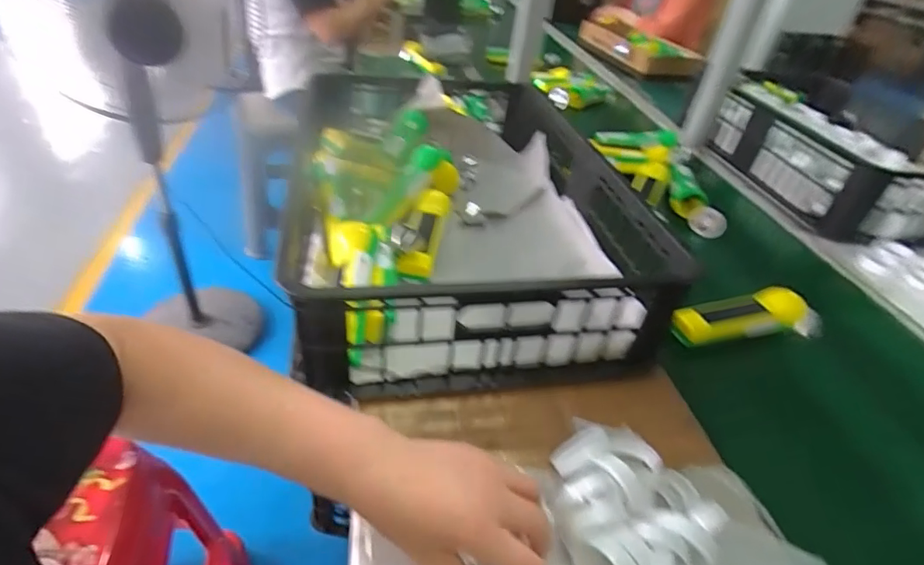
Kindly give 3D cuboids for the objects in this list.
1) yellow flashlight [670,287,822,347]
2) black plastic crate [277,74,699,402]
[{"bbox_3d":[0.355,0.046,0.623,0.227,0.046,0.050,-6,40,-17],"label":"yellow flashlight"},{"bbox_3d":[-0.016,-0.128,0.695,0.392,0.137,0.605,-2,39,-13],"label":"black plastic crate"}]

